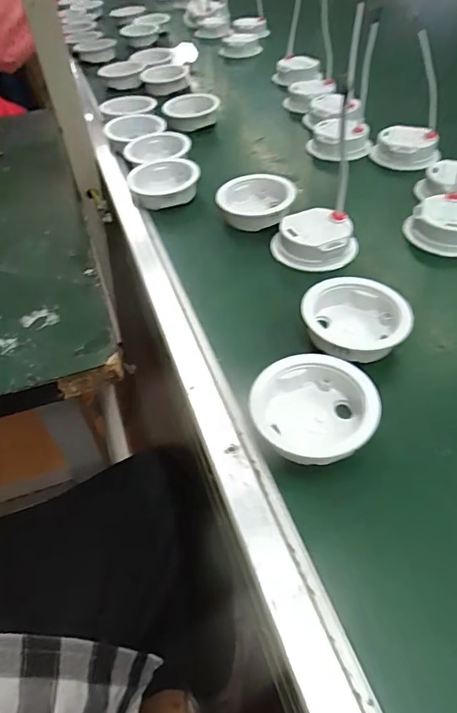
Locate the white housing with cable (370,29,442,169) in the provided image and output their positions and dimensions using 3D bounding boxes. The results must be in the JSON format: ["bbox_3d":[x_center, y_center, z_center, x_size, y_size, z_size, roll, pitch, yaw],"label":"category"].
[{"bbox_3d":[0.189,-0.253,0.491,0.068,0.128,0.060,10,47,11],"label":"white housing with cable"}]

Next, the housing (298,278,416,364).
[{"bbox_3d":[0.090,-0.025,0.334,0.071,0.023,0.071,-1,46,1],"label":"housing"}]

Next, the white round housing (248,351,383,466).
[{"bbox_3d":[0.051,0.033,0.281,0.069,0.027,0.072,-1,46,1],"label":"white round housing"}]

